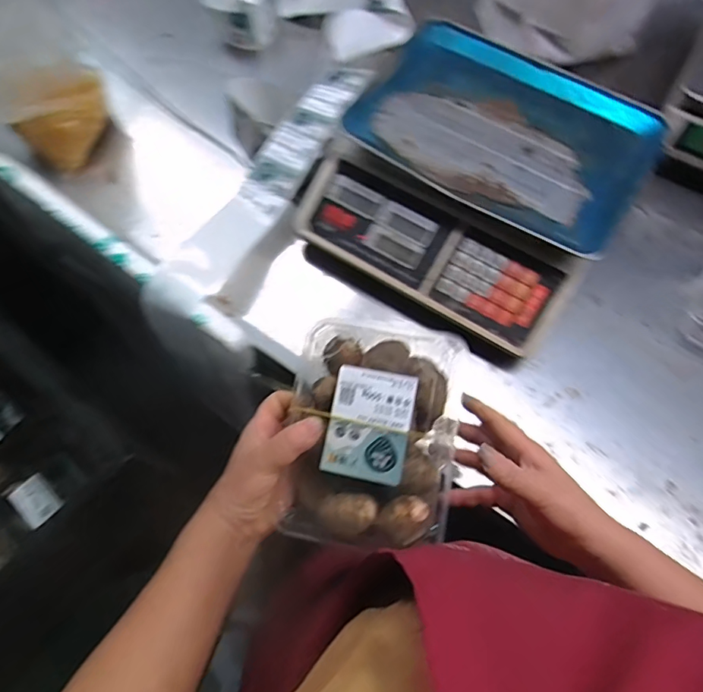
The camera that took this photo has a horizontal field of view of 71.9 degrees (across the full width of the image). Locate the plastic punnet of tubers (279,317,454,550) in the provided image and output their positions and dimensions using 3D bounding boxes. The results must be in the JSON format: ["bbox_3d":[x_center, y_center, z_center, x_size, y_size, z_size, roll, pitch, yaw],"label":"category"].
[{"bbox_3d":[0.020,0.077,0.391,0.118,0.070,0.153,5,82,11],"label":"plastic punnet of tubers"}]

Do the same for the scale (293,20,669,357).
[{"bbox_3d":[0.136,-0.196,0.581,0.339,0.121,0.306,35,70,12],"label":"scale"}]

